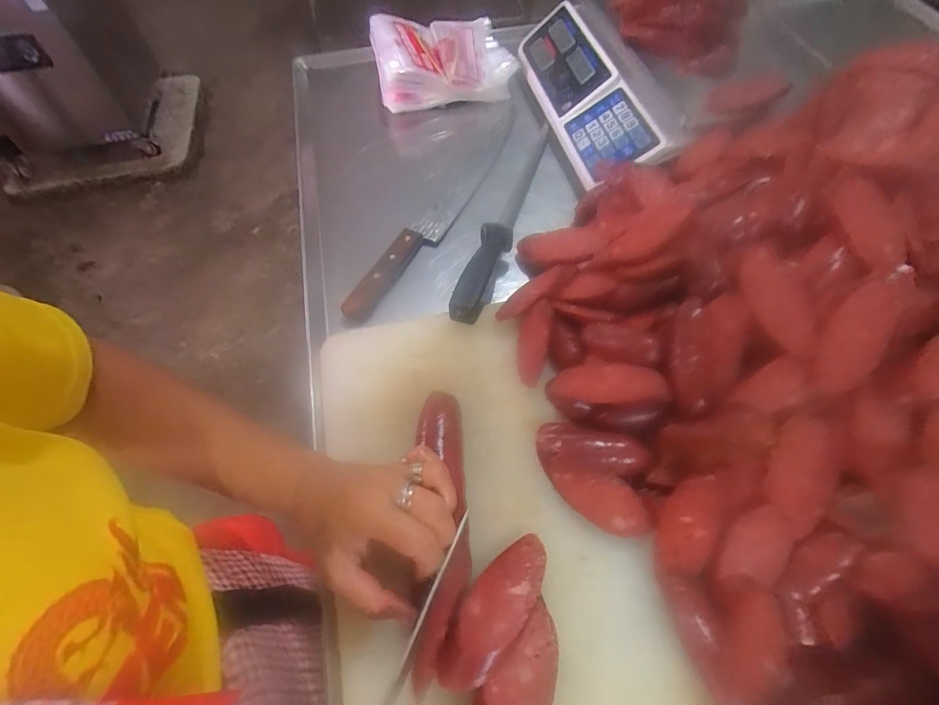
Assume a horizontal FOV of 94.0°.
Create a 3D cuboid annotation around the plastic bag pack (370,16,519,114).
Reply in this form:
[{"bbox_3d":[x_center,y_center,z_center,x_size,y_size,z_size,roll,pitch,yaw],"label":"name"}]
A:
[{"bbox_3d":[-0.043,-0.450,0.655,0.200,0.067,0.188,-10,59,-9],"label":"plastic bag pack"}]

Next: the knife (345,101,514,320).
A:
[{"bbox_3d":[-0.023,-0.184,0.543,0.041,0.019,0.393,25,64,15],"label":"knife"}]

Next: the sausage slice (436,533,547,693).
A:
[{"bbox_3d":[0.017,0.173,0.299,0.039,0.025,0.105,36,67,20],"label":"sausage slice"}]

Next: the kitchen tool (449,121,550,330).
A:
[{"bbox_3d":[0.049,-0.166,0.505,0.033,0.042,0.335,18,59,8],"label":"kitchen tool"}]

